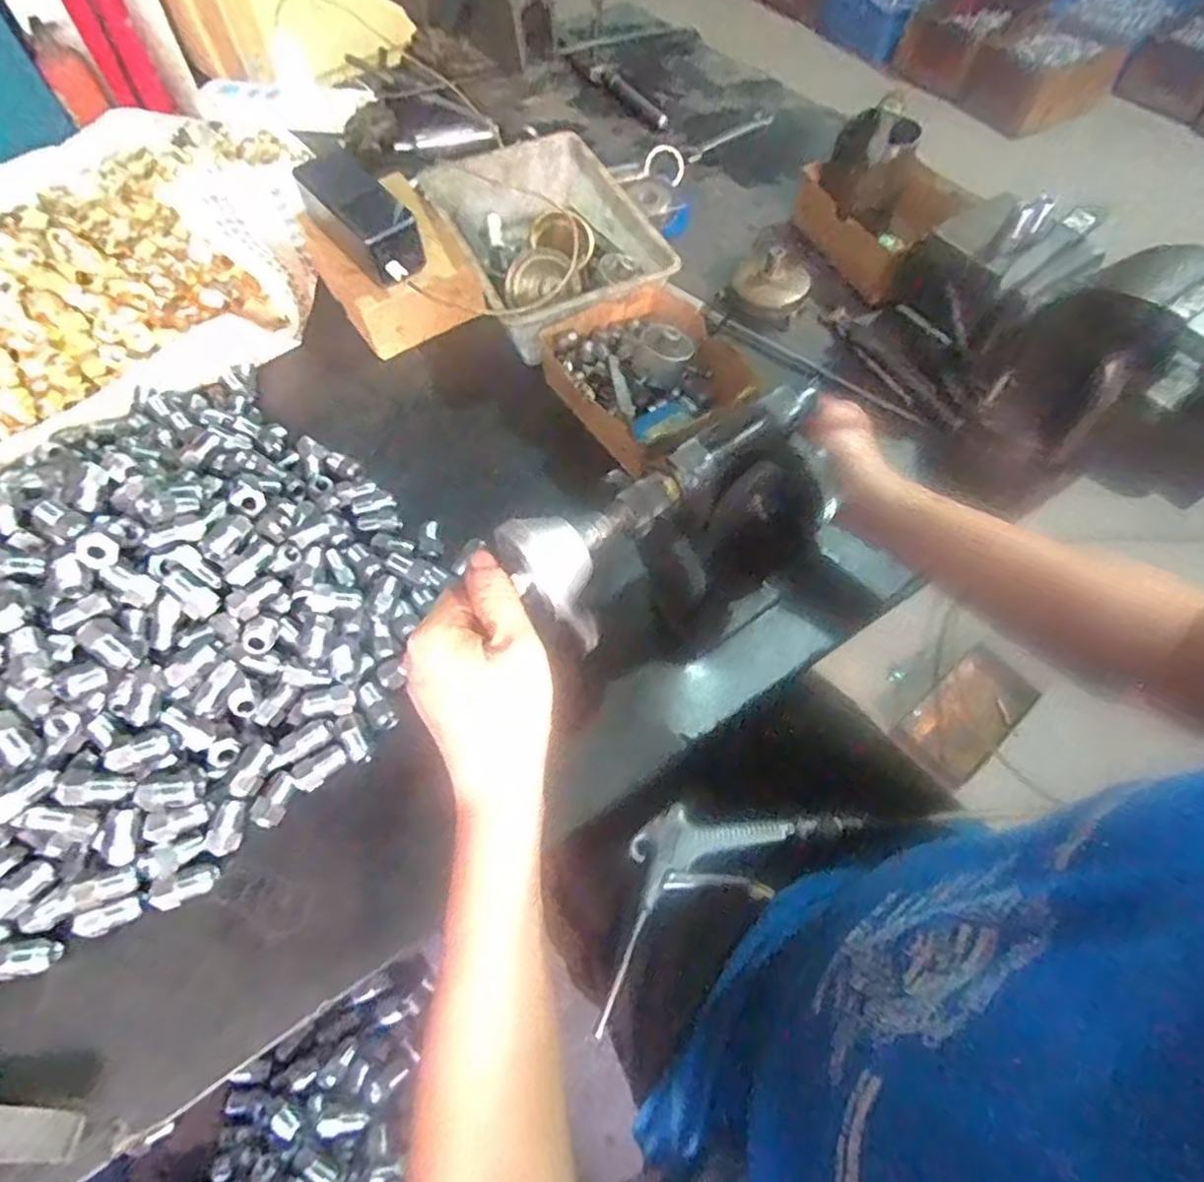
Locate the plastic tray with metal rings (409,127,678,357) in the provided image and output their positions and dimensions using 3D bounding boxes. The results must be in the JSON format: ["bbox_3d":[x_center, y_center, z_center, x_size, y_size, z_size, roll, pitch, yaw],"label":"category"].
[{"bbox_3d":[-0.059,-0.347,0.661,0.173,0.060,0.253,-24,63,-13],"label":"plastic tray with metal rings"}]

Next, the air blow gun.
[{"bbox_3d":[0.078,0.221,0.531,0.245,0.021,0.096,-29,64,-15],"label":"air blow gun"}]

